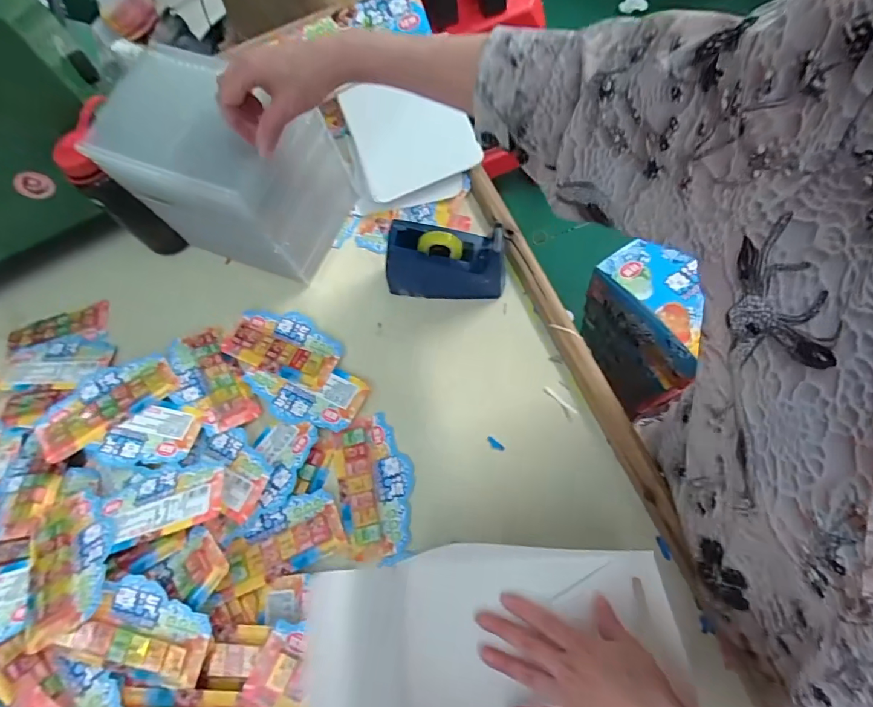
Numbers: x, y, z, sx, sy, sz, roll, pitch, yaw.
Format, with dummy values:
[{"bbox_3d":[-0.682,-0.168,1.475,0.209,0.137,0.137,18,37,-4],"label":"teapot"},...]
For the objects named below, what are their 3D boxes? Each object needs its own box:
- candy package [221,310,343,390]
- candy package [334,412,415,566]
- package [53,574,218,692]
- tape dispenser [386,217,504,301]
[{"bbox_3d":[-0.183,-0.014,0.564,0.141,0.010,0.079,18,67,10],"label":"candy package"},{"bbox_3d":[-0.064,0.139,0.498,0.078,0.013,0.146,-12,65,-4],"label":"candy package"},{"bbox_3d":[-0.266,0.246,0.423,0.125,0.026,0.073,11,66,7],"label":"package"},{"bbox_3d":[0.010,-0.105,0.545,0.137,0.089,0.050,2,66,6],"label":"tape dispenser"}]

